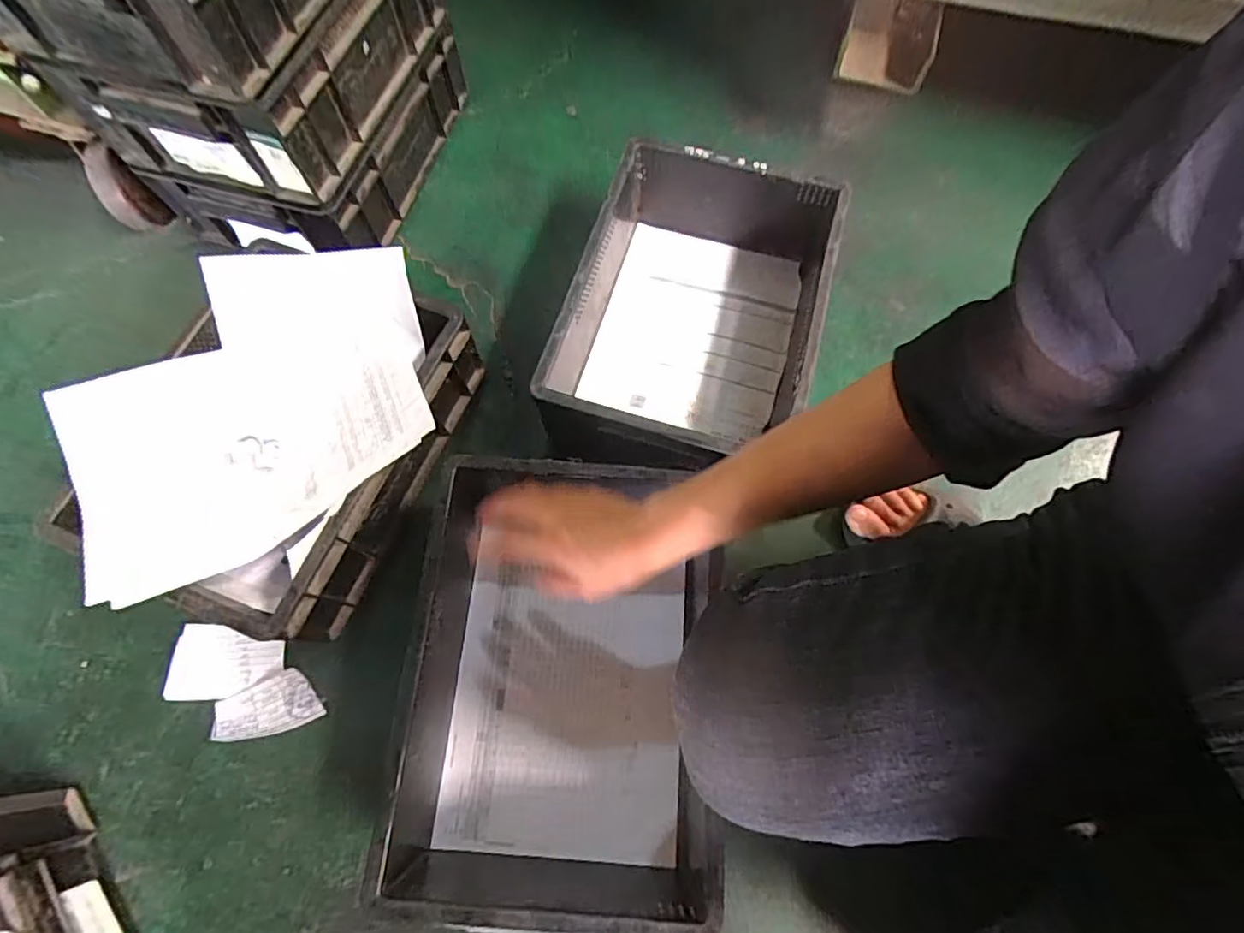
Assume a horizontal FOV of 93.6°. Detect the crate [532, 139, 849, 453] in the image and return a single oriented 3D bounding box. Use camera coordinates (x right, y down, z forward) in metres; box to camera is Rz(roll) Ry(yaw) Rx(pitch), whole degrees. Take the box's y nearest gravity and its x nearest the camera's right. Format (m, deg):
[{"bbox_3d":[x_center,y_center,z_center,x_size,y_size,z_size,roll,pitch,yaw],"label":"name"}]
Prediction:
[{"bbox_3d":[0.077,-0.166,0.637,0.249,0.137,0.335,17,72,7],"label":"crate"}]

